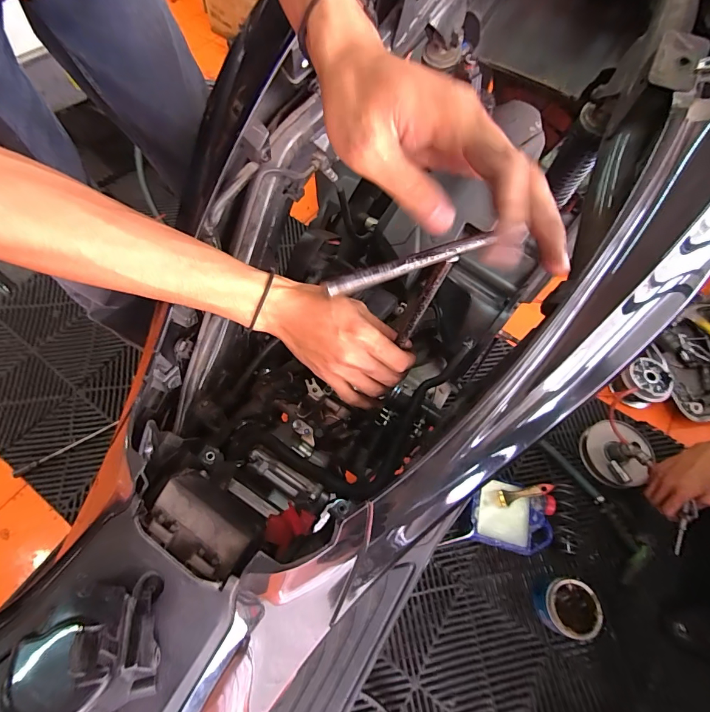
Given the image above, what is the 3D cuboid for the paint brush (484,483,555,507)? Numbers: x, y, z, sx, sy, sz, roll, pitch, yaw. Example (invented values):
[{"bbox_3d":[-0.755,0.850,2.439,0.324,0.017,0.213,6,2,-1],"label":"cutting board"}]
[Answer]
[{"bbox_3d":[0.366,0.308,0.843,0.148,0.016,0.033,-15,65,6],"label":"paint brush"}]

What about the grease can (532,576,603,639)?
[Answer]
[{"bbox_3d":[0.423,0.506,0.771,0.105,0.106,0.096,1,64,-3],"label":"grease can"}]

